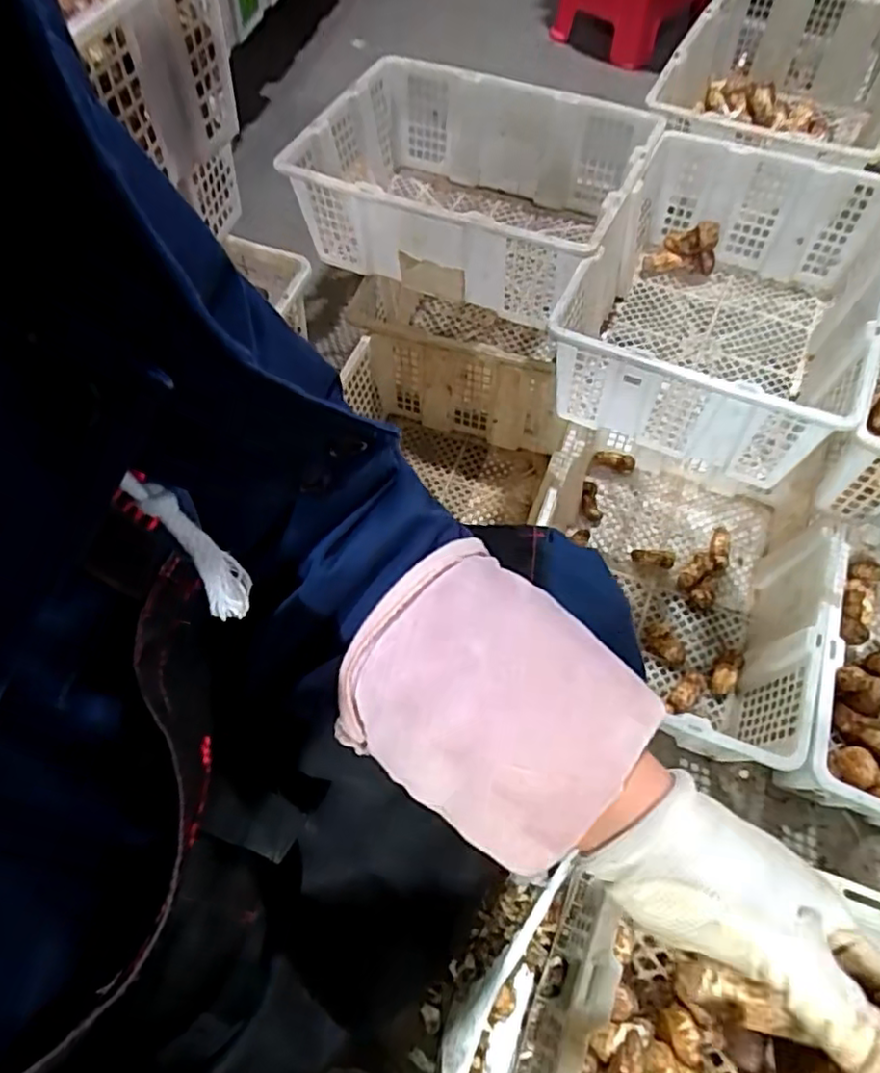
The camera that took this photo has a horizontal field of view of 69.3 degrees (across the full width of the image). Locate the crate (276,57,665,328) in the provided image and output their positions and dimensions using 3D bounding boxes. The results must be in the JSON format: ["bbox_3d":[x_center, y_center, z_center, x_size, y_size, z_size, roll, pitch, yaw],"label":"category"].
[{"bbox_3d":[0.042,-0.553,0.991,0.490,0.160,0.367,24,65,13],"label":"crate"}]

